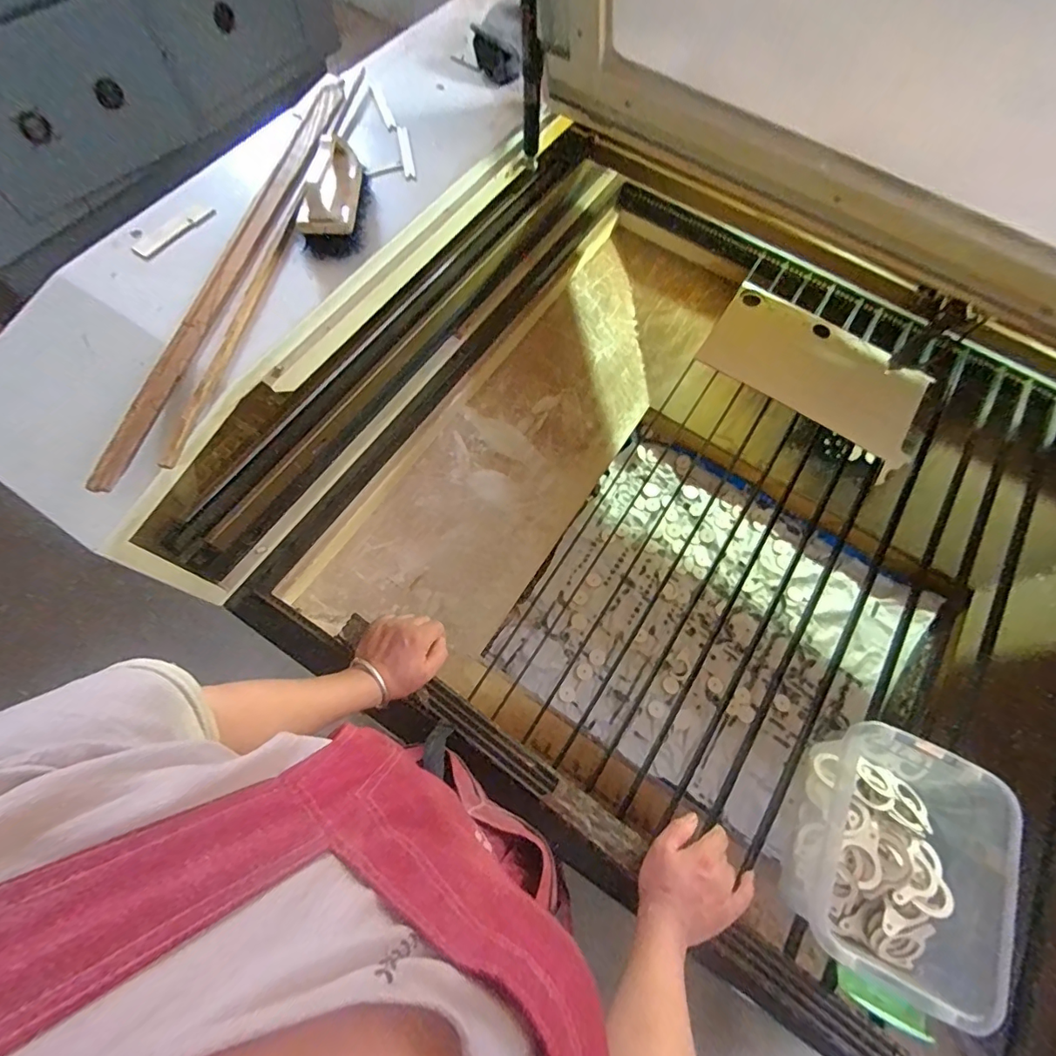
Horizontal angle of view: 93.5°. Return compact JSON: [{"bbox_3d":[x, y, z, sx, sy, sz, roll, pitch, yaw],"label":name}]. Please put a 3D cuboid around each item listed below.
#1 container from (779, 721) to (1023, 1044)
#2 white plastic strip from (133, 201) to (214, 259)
[{"bbox_3d":[0.384,0.358,0.542,0.163,0.128,0.251,26,70,7],"label":"container"},{"bbox_3d":[-0.367,-0.309,0.516,0.086,0.005,0.018,-43,96,-11],"label":"white plastic strip"}]

